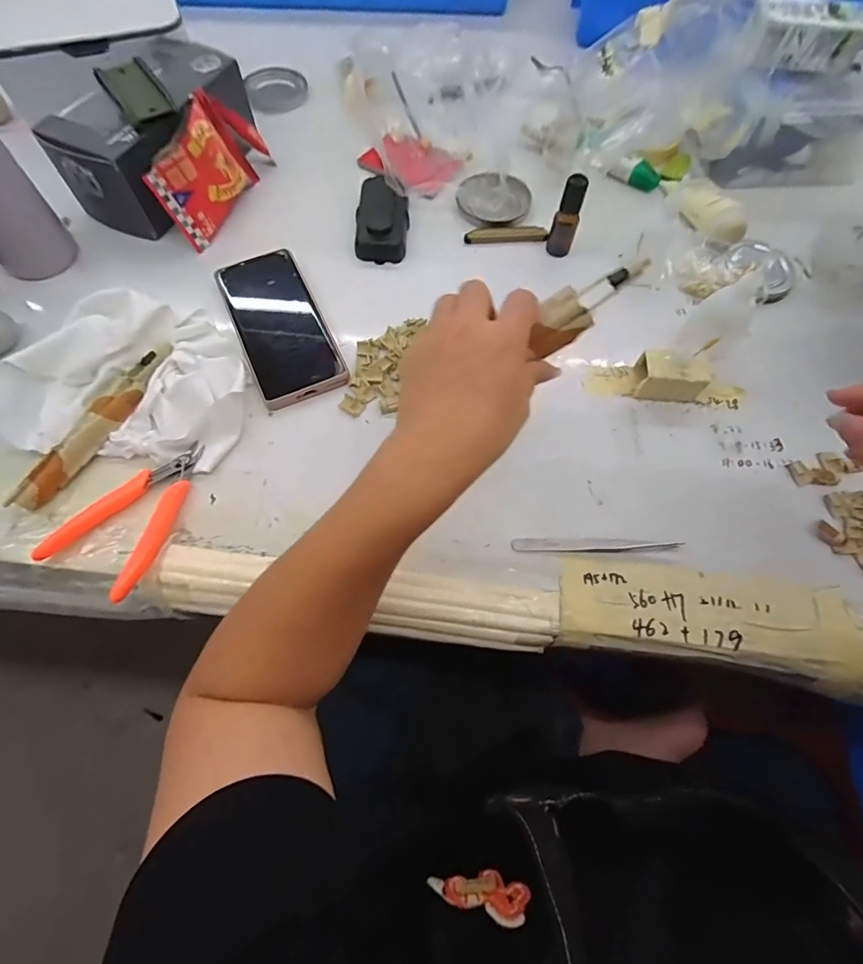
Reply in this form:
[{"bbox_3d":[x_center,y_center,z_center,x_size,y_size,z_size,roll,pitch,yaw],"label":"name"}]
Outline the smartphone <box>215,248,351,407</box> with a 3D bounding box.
[{"bbox_3d":[-0.138,-0.145,0.430,0.075,0.015,0.166,-23,69,-12],"label":"smartphone"}]

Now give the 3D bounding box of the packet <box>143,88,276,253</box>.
[{"bbox_3d":[-0.215,-0.312,0.468,0.036,0.075,0.143,17,66,5],"label":"packet"}]

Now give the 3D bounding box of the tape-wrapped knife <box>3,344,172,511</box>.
[{"bbox_3d":[-0.262,-0.048,0.376,0.023,0.021,0.161,28,67,10],"label":"tape-wrapped knife"}]

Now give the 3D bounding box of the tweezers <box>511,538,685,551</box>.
[{"bbox_3d":[0.125,0.048,0.361,0.125,0.004,0.010,2,66,-2],"label":"tweezers"}]

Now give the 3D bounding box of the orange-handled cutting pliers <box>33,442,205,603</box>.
[{"bbox_3d":[-0.219,0.019,0.356,0.075,0.015,0.121,26,67,9],"label":"orange-handled cutting pliers"}]

